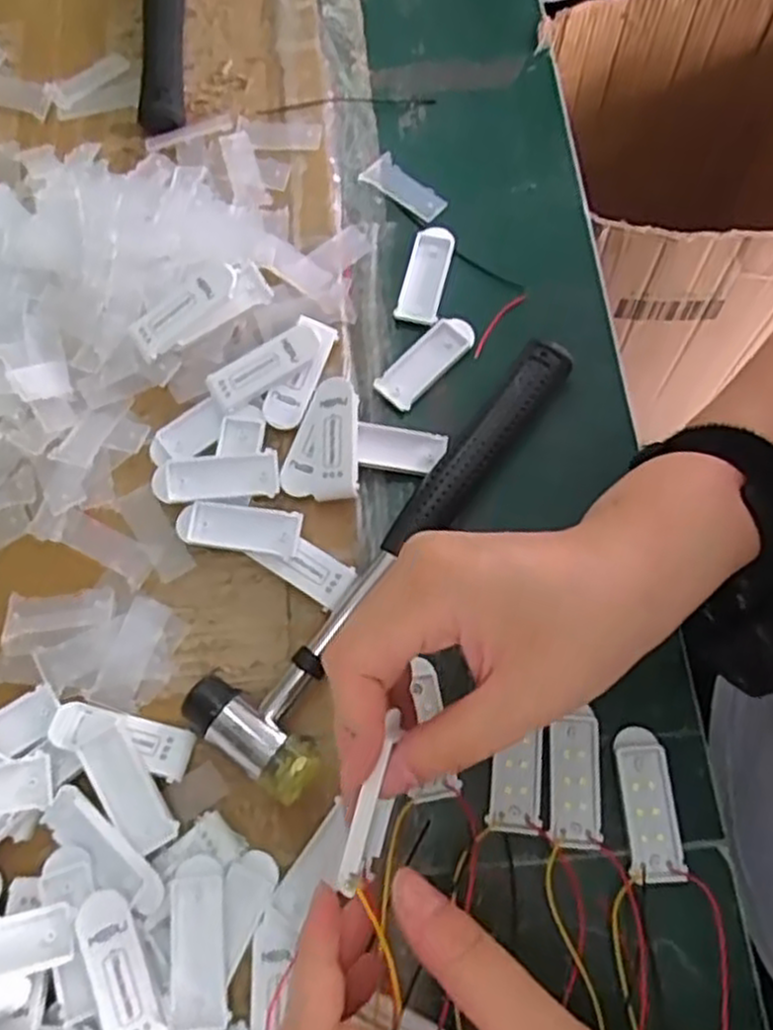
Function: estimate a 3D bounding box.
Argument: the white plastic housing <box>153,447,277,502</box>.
[{"bbox_3d":[-0.078,-0.017,0.349,0.057,0.006,0.019,-3,72,-3],"label":"white plastic housing"}]

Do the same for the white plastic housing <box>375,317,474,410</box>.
[{"bbox_3d":[0.020,-0.077,0.378,0.022,0.004,0.055,42,75,11],"label":"white plastic housing"}]

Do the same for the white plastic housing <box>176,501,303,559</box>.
[{"bbox_3d":[-0.067,0.006,0.343,0.056,0.008,0.020,10,72,2],"label":"white plastic housing"}]

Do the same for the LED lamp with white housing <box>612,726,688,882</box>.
[{"bbox_3d":[0.107,0.117,0.311,0.022,0.005,0.057,-1,72,-2],"label":"LED lamp with white housing"}]

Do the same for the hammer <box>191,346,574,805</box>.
[{"bbox_3d":[0.011,0.014,0.339,0.056,0.019,0.233,37,74,10],"label":"hammer"}]

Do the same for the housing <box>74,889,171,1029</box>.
[{"bbox_3d":[-0.098,0.167,0.274,0.020,0.009,0.056,-25,74,-9],"label":"housing"}]

